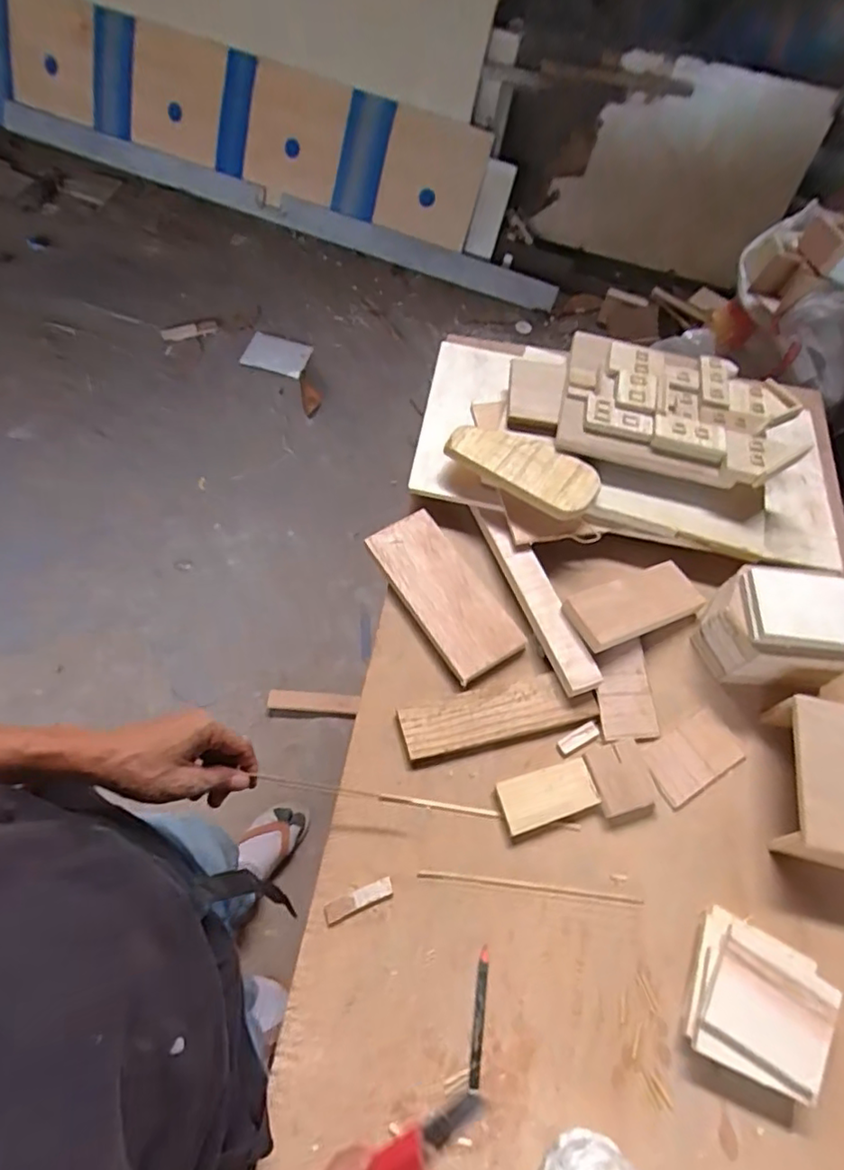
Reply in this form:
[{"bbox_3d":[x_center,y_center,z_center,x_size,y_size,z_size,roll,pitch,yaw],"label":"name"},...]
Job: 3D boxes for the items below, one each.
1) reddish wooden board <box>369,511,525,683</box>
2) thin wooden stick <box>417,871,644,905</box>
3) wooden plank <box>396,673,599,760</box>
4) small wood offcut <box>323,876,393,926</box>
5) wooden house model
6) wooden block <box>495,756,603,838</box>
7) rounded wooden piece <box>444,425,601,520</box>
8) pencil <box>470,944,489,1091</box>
[{"bbox_3d":[0.021,0.007,0.650,0.083,0.016,0.195,-29,66,-17],"label":"reddish wooden board"},{"bbox_3d":[0.094,0.262,0.524,0.193,0.004,0.007,7,61,1],"label":"thin wooden stick"},{"bbox_3d":[0.074,0.126,0.592,0.188,0.010,0.052,-12,62,-9],"label":"wooden plank"},{"bbox_3d":[-0.054,0.269,0.514,0.059,0.004,0.016,-21,64,-14],"label":"small wood offcut"},{"bbox_3d":[0.315,-0.201,0.708,0.291,0.038,0.178,16,61,4],"label":"wooden house model"},{"bbox_3d":[0.116,0.195,0.558,0.087,0.015,0.046,-14,62,-10],"label":"wooden block"},{"bbox_3d":[0.112,-0.132,0.676,0.169,0.016,0.077,25,65,9],"label":"rounded wooden piece"},{"bbox_3d":[0.045,0.341,0.477,0.010,0.004,0.092,8,61,2],"label":"pencil"}]

